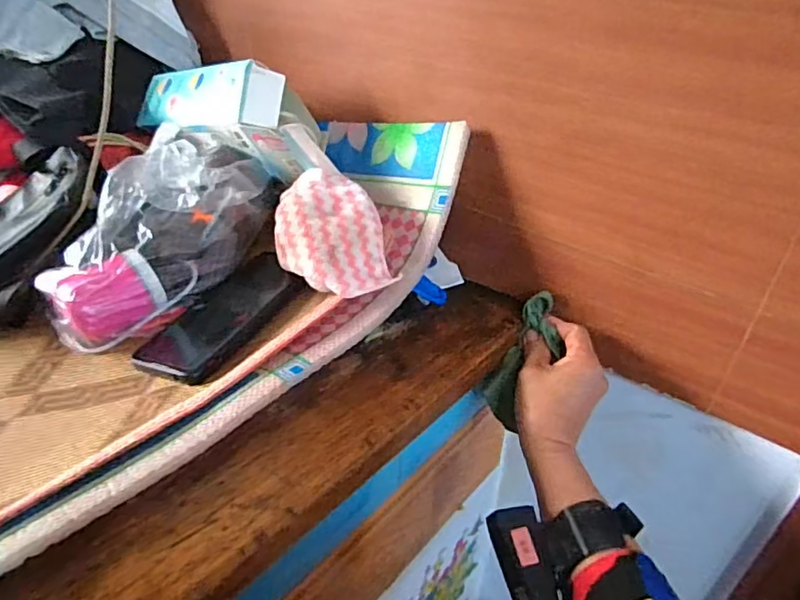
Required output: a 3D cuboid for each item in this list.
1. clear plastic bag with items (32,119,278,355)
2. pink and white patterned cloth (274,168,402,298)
[{"bbox_3d":[-0.209,-0.067,0.513,0.117,0.128,0.227,13,35,13],"label":"clear plastic bag with items"},{"bbox_3d":[-0.064,-0.064,0.495,0.088,0.024,0.139,-16,65,-14],"label":"pink and white patterned cloth"}]

